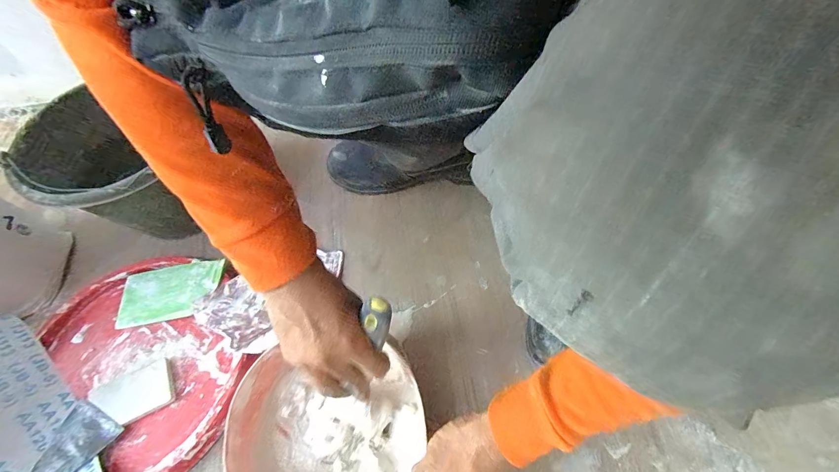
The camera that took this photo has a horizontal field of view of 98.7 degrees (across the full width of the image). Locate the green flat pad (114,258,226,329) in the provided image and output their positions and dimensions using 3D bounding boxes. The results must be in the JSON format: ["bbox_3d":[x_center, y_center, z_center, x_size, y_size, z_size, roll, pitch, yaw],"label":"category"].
[{"bbox_3d":[-0.355,0.078,0.512,0.147,0.008,0.083,-10,60,5],"label":"green flat pad"}]

